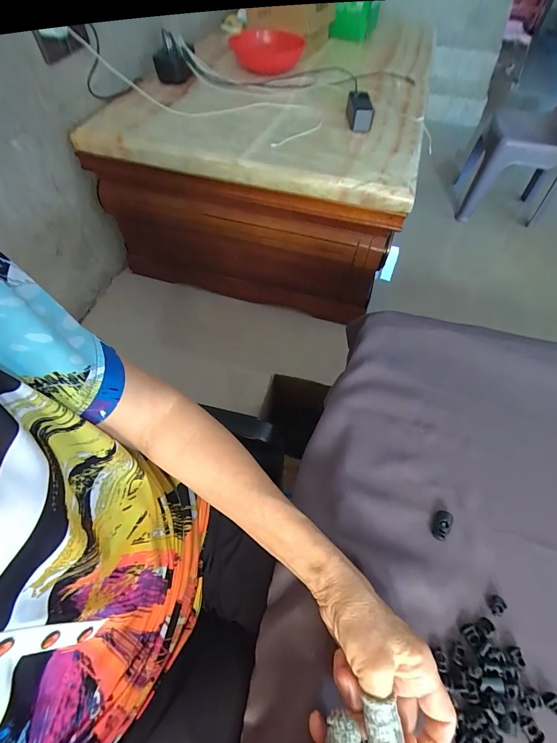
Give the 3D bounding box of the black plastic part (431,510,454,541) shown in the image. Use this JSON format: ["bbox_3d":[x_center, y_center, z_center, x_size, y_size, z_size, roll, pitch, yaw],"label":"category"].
[{"bbox_3d":[0.164,0.153,0.333,0.016,0.009,0.028,32,61,17],"label":"black plastic part"}]

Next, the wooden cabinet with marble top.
[{"bbox_3d":[-0.013,-0.738,1.251,0.897,0.502,0.930,14,58,7],"label":"wooden cabinet with marble top"}]

